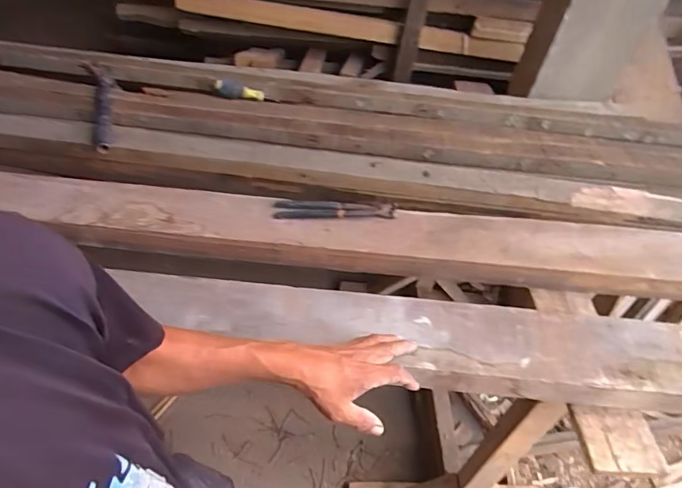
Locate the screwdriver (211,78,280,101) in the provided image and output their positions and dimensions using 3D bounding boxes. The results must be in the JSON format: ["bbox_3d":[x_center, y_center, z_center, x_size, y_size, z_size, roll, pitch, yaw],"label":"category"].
[{"bbox_3d":[-0.224,-0.357,1.063,0.142,0.029,0.034,11,50,4],"label":"screwdriver"}]

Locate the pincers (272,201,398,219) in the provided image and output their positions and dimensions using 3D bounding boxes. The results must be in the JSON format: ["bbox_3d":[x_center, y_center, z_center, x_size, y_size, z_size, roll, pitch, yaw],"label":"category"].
[{"bbox_3d":[-0.011,-0.063,0.842,0.222,0.029,0.034,3,50,-3],"label":"pincers"}]

